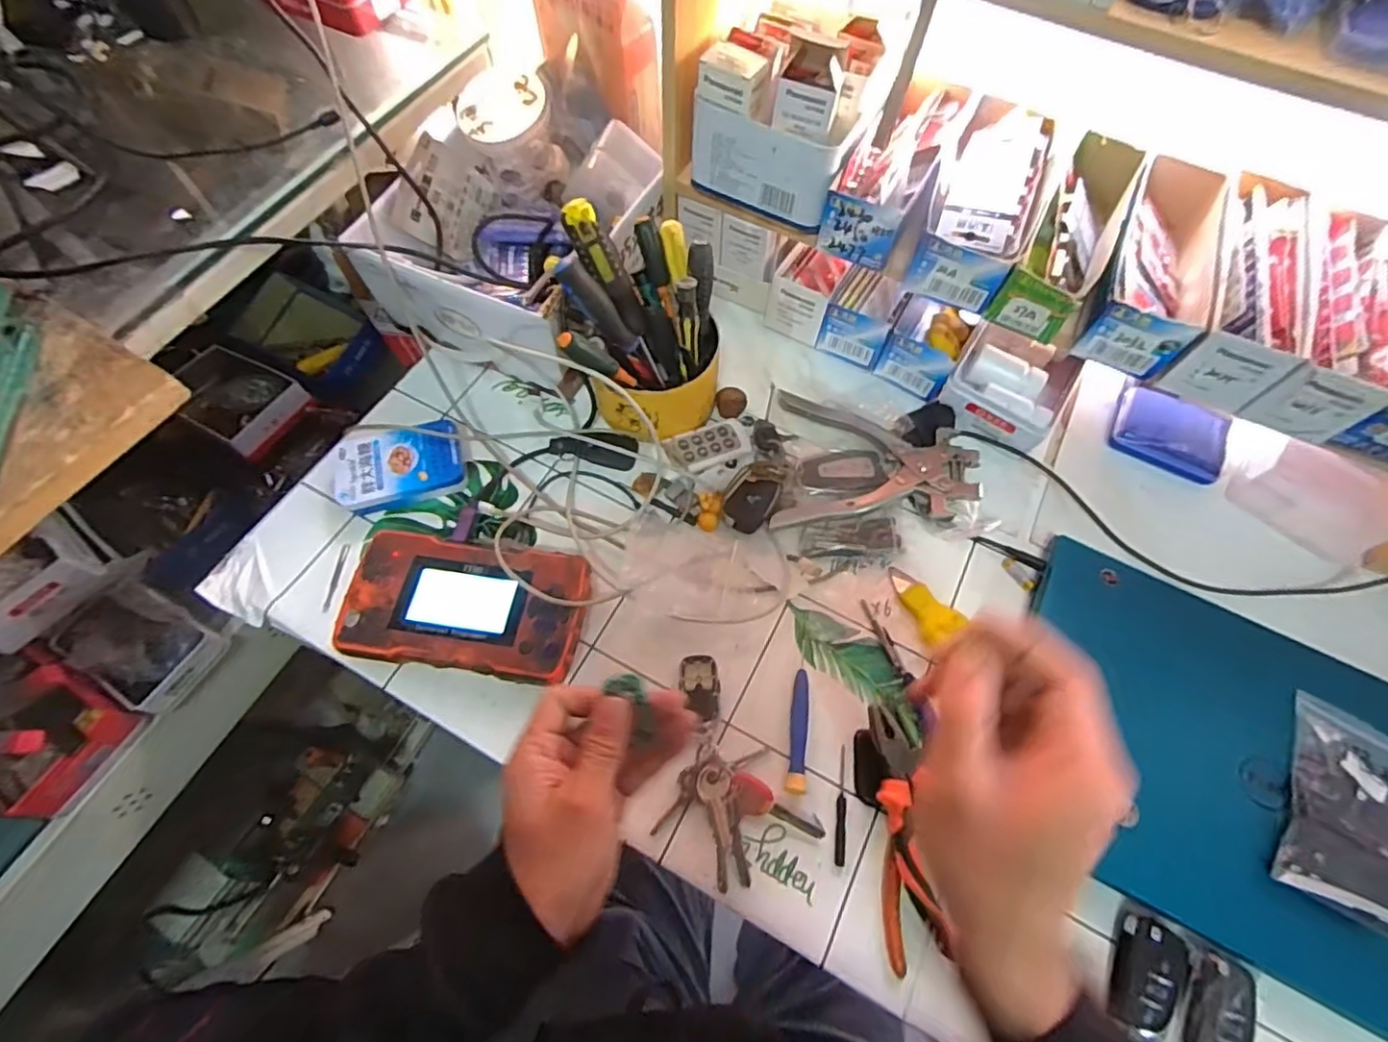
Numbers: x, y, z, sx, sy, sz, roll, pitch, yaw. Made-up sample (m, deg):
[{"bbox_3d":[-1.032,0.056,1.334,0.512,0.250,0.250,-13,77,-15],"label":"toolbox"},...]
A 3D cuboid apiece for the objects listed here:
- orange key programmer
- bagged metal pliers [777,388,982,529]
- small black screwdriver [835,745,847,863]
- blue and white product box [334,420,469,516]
[{"bbox_3d":[-0.172,0.066,0.464,0.176,0.038,0.102,8,65,2],"label":"orange key programmer"},{"bbox_3d":[0.162,-0.052,0.534,0.174,0.020,0.138,8,65,2],"label":"bagged metal pliers"},{"bbox_3d":[0.105,0.200,0.426,0.007,0.004,0.077,9,65,3],"label":"small black screwdriver"},{"bbox_3d":[-0.255,-0.048,0.525,0.102,0.024,0.072,-11,66,-6],"label":"blue and white product box"}]

